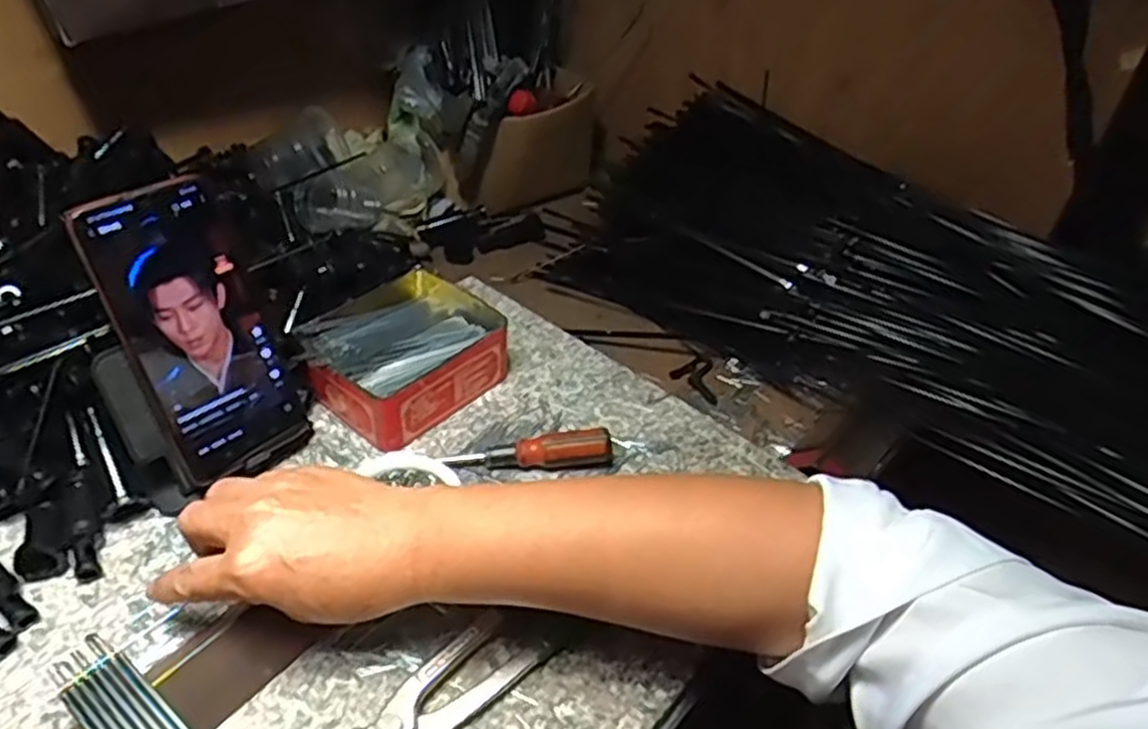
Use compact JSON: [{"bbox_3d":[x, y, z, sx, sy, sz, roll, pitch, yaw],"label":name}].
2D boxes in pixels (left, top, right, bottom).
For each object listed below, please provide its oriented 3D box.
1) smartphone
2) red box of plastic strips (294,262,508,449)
[{"bbox_3d":[-0.214,-0.020,0.453,0.076,0.162,0.008,-31,27,-35],"label":"smartphone"},{"bbox_3d":[-0.119,-0.008,0.558,0.110,0.050,0.126,26,45,23],"label":"red box of plastic strips"}]

